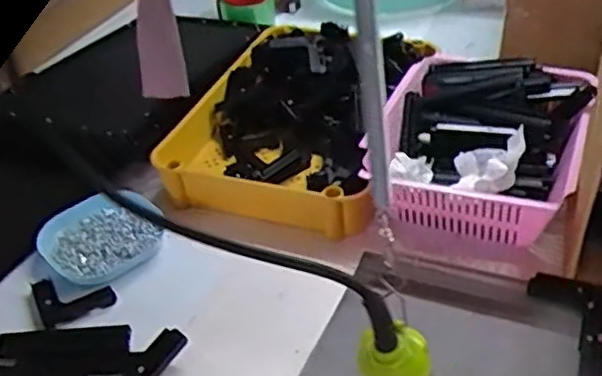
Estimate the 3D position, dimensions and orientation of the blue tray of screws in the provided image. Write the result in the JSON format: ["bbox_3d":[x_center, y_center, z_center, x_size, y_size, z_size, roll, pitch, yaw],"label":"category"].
[{"bbox_3d":[-0.225,0.052,0.775,0.134,0.029,0.126,-26,42,-24],"label":"blue tray of screws"}]

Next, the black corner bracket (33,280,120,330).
[{"bbox_3d":[-0.242,0.110,0.713,0.076,0.009,0.068,-21,40,-19],"label":"black corner bracket"}]

